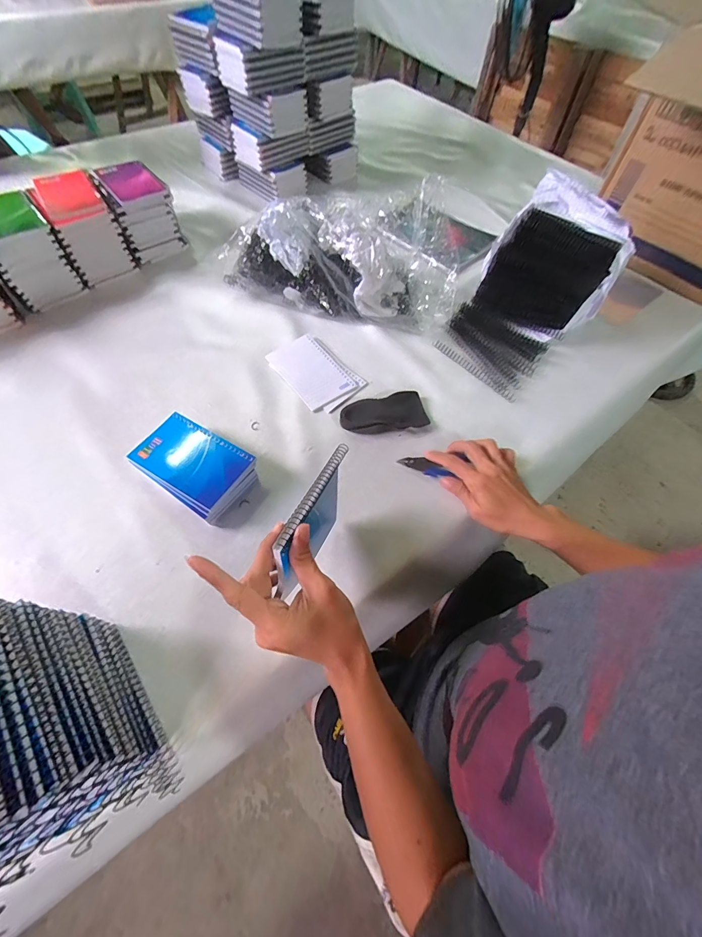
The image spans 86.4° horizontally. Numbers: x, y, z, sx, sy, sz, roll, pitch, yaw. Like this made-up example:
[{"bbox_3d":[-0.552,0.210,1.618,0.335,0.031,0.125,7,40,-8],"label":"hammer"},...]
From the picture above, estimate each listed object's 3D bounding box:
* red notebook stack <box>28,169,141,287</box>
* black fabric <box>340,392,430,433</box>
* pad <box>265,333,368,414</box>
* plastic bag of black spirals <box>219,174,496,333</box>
[{"bbox_3d":[-0.450,-0.408,0.633,0.091,0.113,0.129,-32,67,-18],"label":"red notebook stack"},{"bbox_3d":[0.044,-0.080,0.522,0.120,0.025,0.064,-9,62,-7],"label":"black fabric"},{"bbox_3d":[-0.056,-0.145,0.557,0.090,0.004,0.144,-39,69,-21],"label":"pad"},{"bbox_3d":[-0.012,-0.319,0.584,0.376,0.148,0.125,8,61,2],"label":"plastic bag of black spirals"}]

